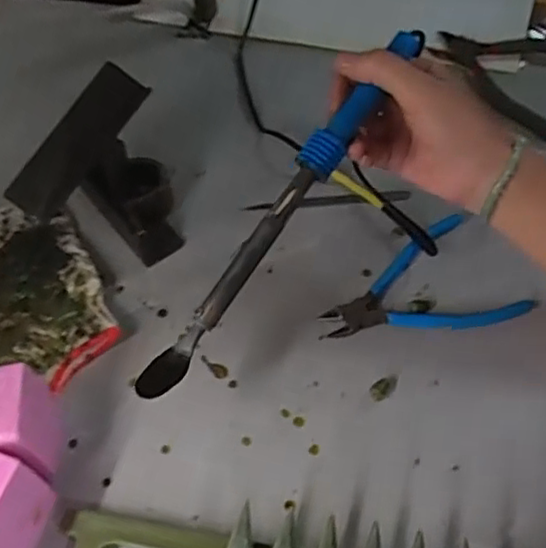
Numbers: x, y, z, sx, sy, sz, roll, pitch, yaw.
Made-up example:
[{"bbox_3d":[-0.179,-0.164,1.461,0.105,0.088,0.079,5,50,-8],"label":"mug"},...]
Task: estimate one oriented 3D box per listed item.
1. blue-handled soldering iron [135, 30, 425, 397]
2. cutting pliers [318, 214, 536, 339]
[{"bbox_3d":[0.007,-0.042,0.416,0.024,0.020,0.286,34,85,26],"label":"blue-handled soldering iron"},{"bbox_3d":[0.108,0.019,0.490,0.141,0.015,0.097,-26,56,-13],"label":"cutting pliers"}]

